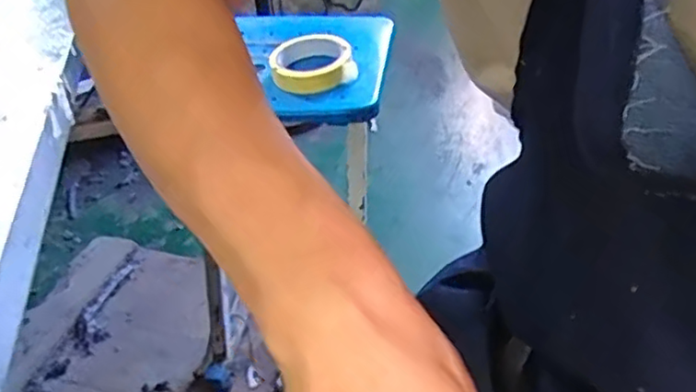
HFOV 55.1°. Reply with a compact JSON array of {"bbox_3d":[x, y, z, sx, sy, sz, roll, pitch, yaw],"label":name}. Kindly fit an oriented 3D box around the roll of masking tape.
[{"bbox_3d":[-0.043,-0.162,0.796,0.099,0.029,0.112,-11,38,-5],"label":"roll of masking tape"}]

